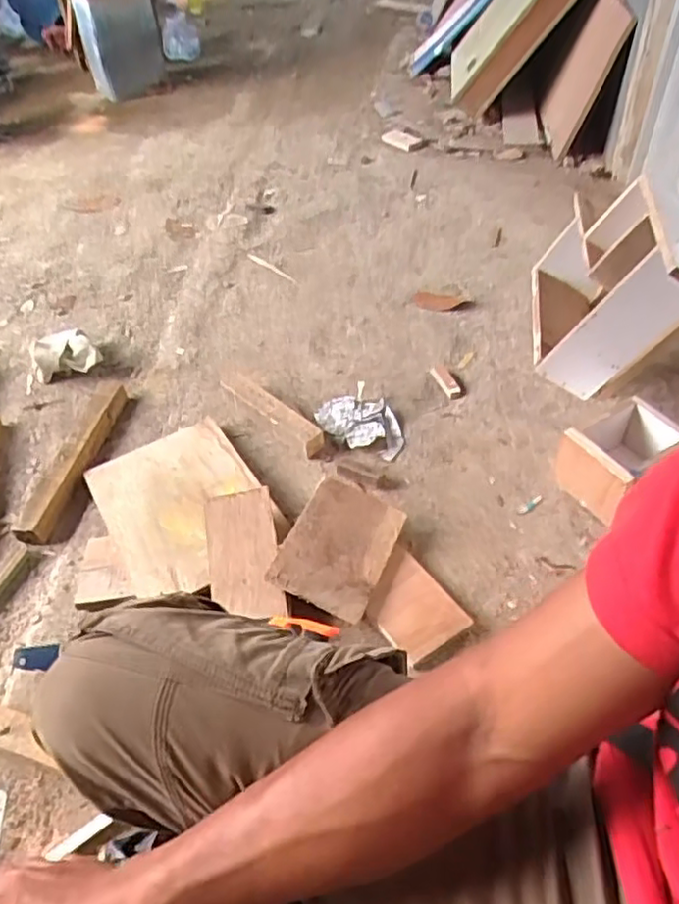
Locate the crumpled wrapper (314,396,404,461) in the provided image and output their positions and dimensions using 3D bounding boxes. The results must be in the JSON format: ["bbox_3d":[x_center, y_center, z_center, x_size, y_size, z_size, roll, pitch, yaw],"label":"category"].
[{"bbox_3d":[0.045,-0.054,1.169,0.168,0.026,0.097,27,53,26],"label":"crumpled wrapper"}]

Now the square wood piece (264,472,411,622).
[{"bbox_3d":[0.003,0.132,0.956,0.140,0.023,0.213,26,48,7],"label":"square wood piece"}]

